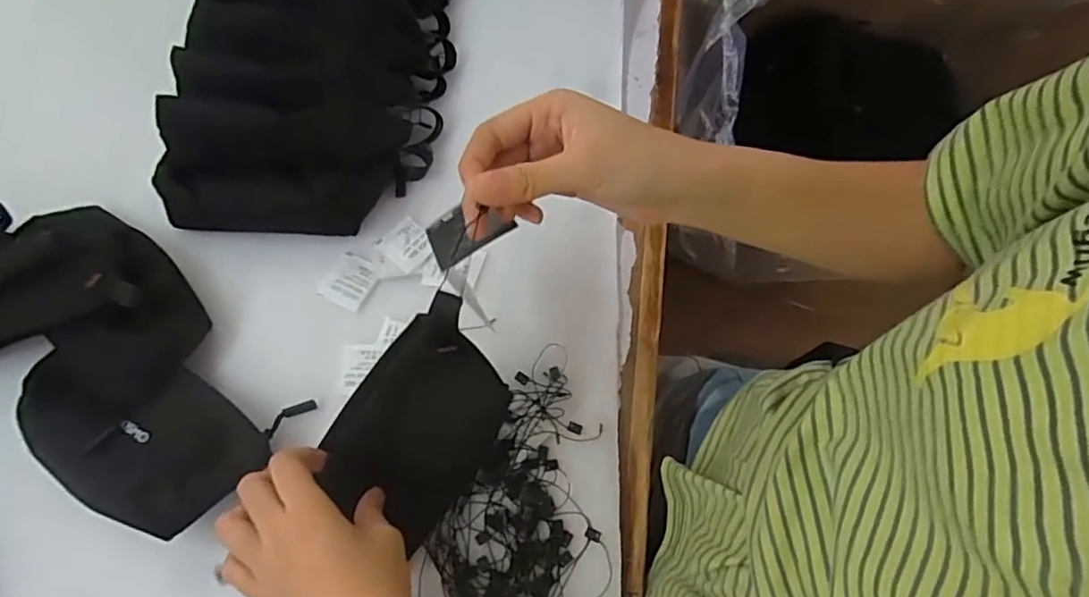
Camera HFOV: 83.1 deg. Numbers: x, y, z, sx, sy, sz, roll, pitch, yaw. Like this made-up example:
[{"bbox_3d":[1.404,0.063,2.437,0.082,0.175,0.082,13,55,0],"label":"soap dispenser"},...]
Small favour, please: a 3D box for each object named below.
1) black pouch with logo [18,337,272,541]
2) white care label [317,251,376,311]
[{"bbox_3d":[-0.283,0.094,0.433,0.168,0.032,0.096,29,72,10],"label":"black pouch with logo"},{"bbox_3d":[-0.155,-0.014,0.491,0.038,0.004,0.040,28,76,14],"label":"white care label"}]

